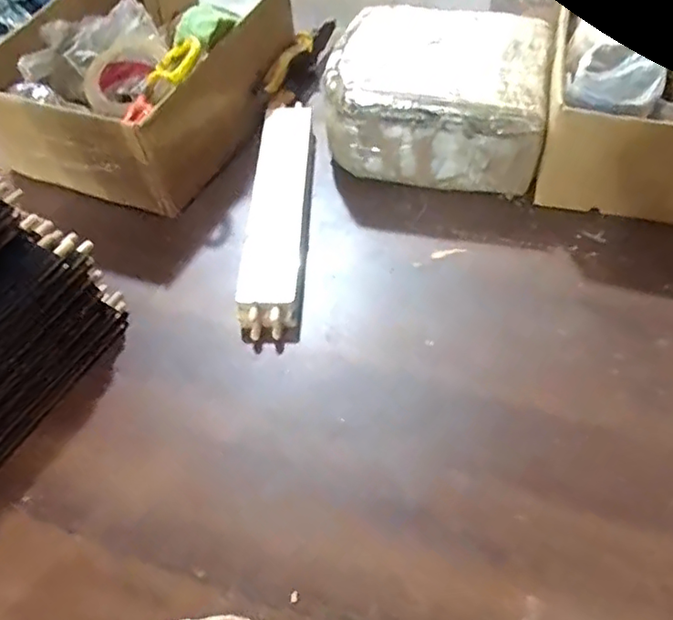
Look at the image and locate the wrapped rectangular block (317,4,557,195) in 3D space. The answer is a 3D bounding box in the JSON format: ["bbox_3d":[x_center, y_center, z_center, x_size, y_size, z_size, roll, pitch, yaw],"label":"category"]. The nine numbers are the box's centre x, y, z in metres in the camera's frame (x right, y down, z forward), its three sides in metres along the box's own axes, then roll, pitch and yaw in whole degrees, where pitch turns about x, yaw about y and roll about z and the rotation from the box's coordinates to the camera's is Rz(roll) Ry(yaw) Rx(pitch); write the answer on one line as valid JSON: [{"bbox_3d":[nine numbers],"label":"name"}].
[{"bbox_3d":[0.110,-0.237,0.677,0.225,0.104,0.189,7,56,9],"label":"wrapped rectangular block"}]

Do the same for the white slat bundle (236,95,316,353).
[{"bbox_3d":[-0.058,-0.107,0.639,0.062,0.030,0.311,0,55,4],"label":"white slat bundle"}]

